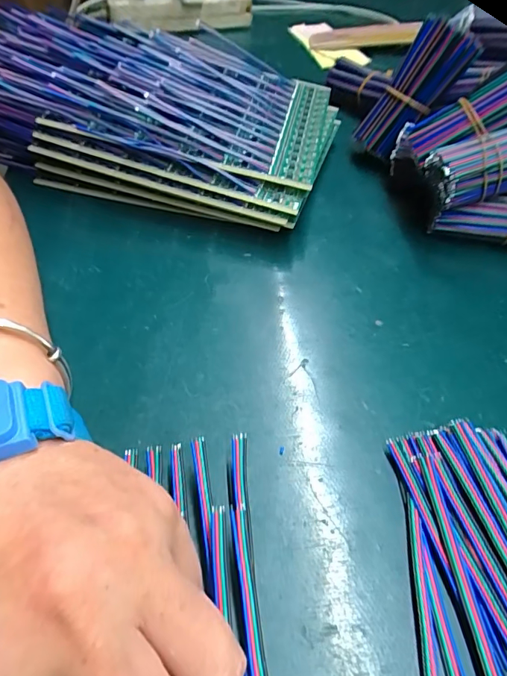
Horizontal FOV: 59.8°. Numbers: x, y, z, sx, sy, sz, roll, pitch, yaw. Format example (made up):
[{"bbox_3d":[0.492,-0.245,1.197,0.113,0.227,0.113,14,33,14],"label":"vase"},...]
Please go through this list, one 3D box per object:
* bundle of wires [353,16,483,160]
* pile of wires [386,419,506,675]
[{"bbox_3d":[0.129,-0.201,0.364,0.029,0.102,0.044,16,43,-31],"label":"bundle of wires"},{"bbox_3d":[0.100,0.089,0.186,0.069,0.014,0.111,3,50,1],"label":"pile of wires"}]

